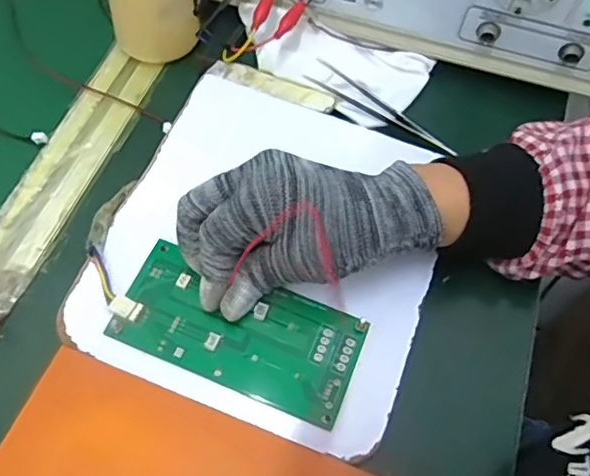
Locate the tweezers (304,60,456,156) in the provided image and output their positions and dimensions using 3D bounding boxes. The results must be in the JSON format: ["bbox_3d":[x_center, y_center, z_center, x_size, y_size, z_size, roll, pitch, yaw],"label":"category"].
[{"bbox_3d":[0.062,-0.094,0.422,0.121,0.008,0.018,32,64,16],"label":"tweezers"}]

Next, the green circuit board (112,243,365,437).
[{"bbox_3d":[-0.031,0.051,0.329,0.133,0.006,0.064,19,63,5],"label":"green circuit board"}]

